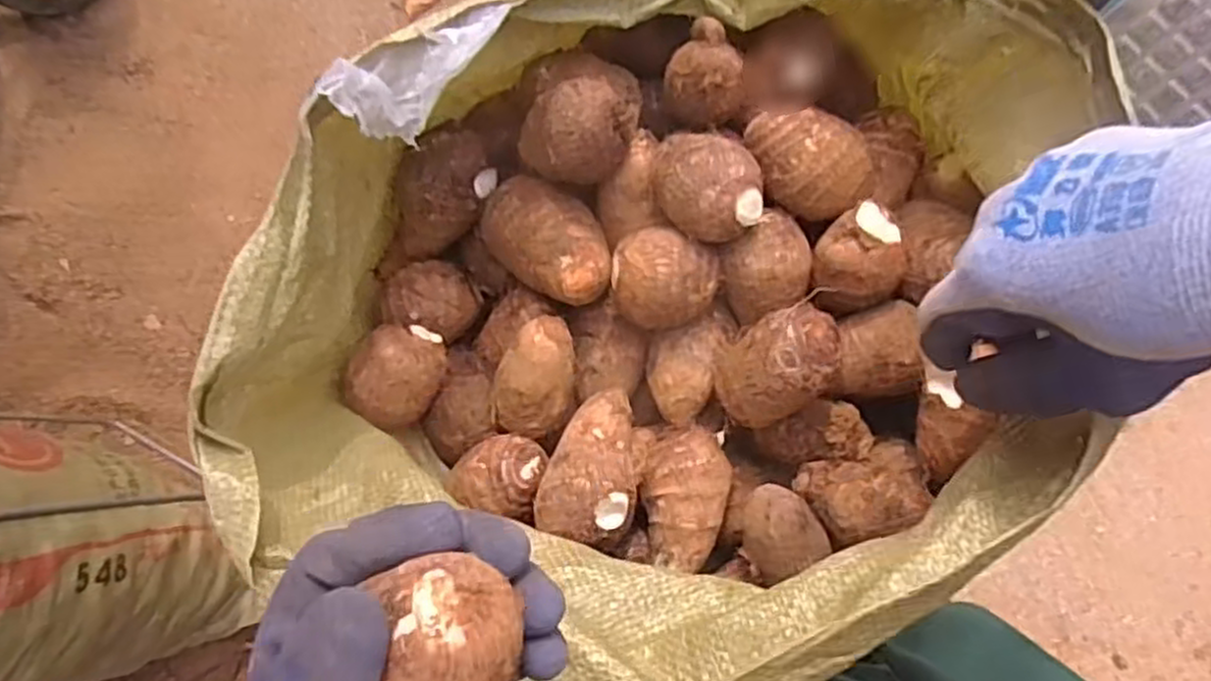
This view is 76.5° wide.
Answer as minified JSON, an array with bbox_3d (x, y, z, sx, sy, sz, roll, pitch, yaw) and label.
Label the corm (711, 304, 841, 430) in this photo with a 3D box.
[{"bbox_3d":[0.092,0.014,0.394,0.067,0.042,0.054,-35,82,-2],"label":"corm"}]

